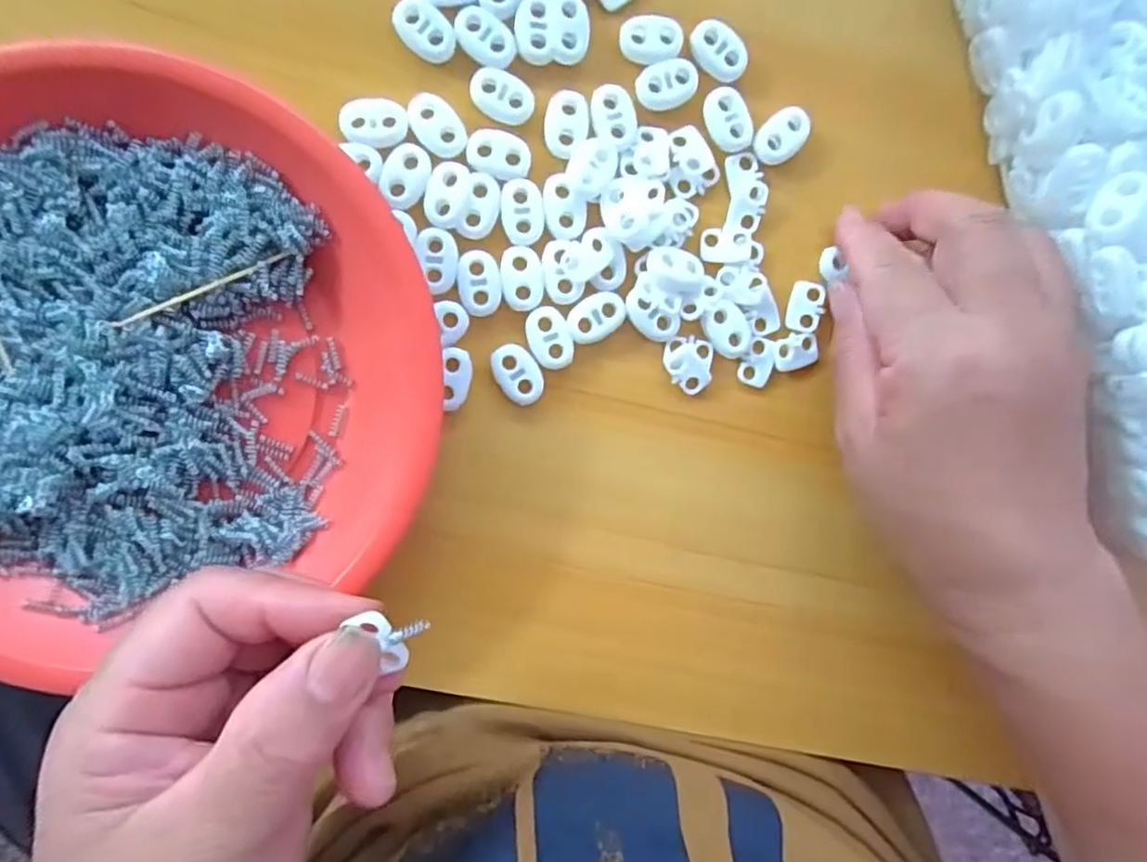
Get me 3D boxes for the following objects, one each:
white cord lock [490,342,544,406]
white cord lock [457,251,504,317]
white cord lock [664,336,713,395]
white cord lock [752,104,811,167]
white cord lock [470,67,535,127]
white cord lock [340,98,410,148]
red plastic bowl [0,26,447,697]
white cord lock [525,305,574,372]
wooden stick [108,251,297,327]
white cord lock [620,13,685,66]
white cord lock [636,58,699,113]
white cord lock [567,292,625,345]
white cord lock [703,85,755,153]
[{"bbox_3d":[-0.020,-0.020,0.238,0.015,0.004,0.022,-25,96,-5],"label":"white cord lock"},{"bbox_3d":[-0.033,-0.052,0.235,0.015,0.004,0.022,-3,94,-6],"label":"white cord lock"},{"bbox_3d":[0.043,-0.024,0.247,0.018,0.004,0.020,0,93,-7],"label":"white cord lock"},{"bbox_3d":[0.076,-0.107,0.243,0.022,0.004,0.015,-44,97,-2],"label":"white cord lock"},{"bbox_3d":[-0.024,-0.115,0.229,0.022,0.004,0.016,17,91,-7],"label":"white cord lock"},{"bbox_3d":[-0.067,-0.105,0.226,0.022,0.004,0.016,6,92,-7],"label":"white cord lock"},{"bbox_3d":[-0.142,-0.024,0.213,0.185,0.029,0.175,0,93,-7],"label":"red plastic bowl"},{"bbox_3d":[-0.008,-0.033,0.239,0.013,0.004,0.023,-24,96,-5],"label":"white cord lock"},{"bbox_3d":[-0.119,-0.046,0.215,0.060,0.004,0.004,-24,96,-5],"label":"wooden stick"},{"bbox_3d":[0.028,-0.137,0.234,0.022,0.004,0.016,6,93,-7],"label":"white cord lock"},{"bbox_3d":[0.033,-0.123,0.237,0.022,0.004,0.016,-17,95,-5],"label":"white cord lock"},{"bbox_3d":[0.009,-0.041,0.240,0.021,0.004,0.015,-27,96,-4],"label":"white cord lock"},{"bbox_3d":[0.056,-0.112,0.240,0.015,0.004,0.022,-29,96,-4],"label":"white cord lock"}]

